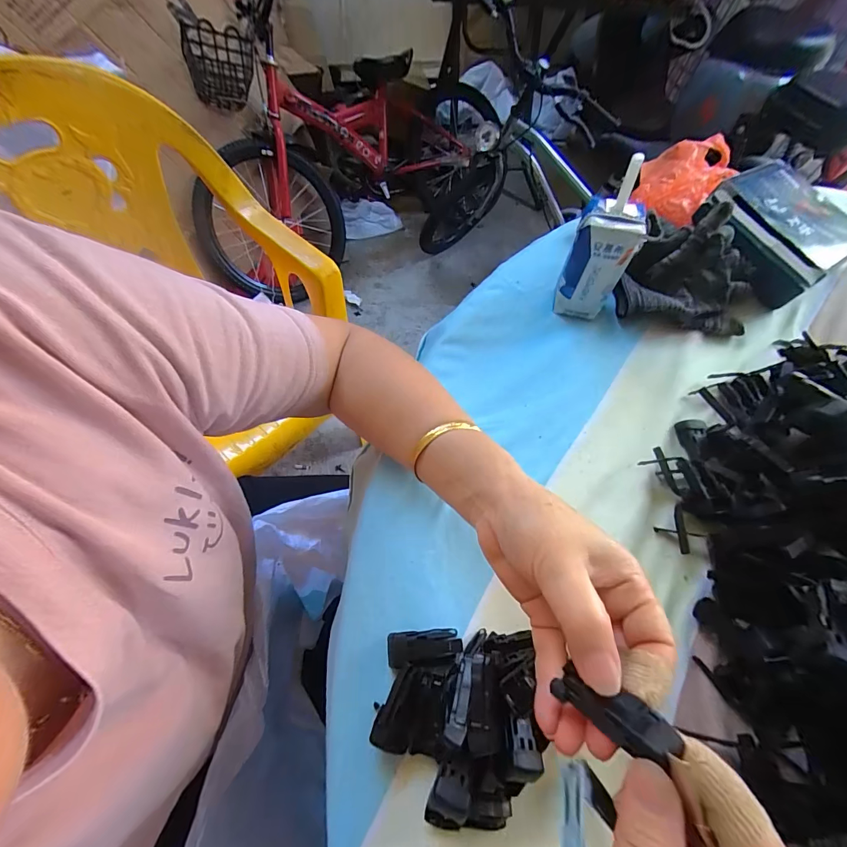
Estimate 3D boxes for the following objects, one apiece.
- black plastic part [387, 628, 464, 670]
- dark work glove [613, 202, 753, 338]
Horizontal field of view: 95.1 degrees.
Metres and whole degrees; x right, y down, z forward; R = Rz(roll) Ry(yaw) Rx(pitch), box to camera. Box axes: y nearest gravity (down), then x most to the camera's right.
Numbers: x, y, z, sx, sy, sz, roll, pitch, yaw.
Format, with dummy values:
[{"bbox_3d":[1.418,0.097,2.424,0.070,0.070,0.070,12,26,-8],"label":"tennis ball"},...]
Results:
[{"bbox_3d":[0.001,0.147,0.255,0.047,0.014,0.020,-2,63,-5],"label":"black plastic part"},{"bbox_3d":[0.273,-0.146,0.384,0.147,0.078,0.084,10,62,1],"label":"dark work glove"}]

